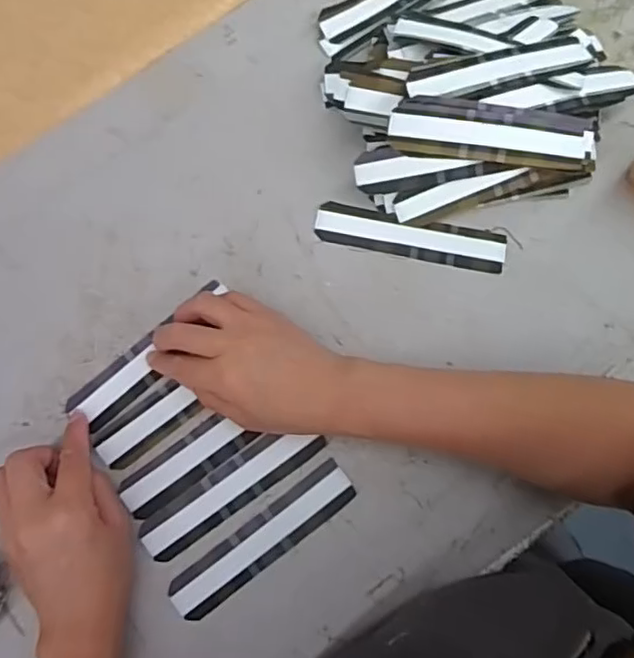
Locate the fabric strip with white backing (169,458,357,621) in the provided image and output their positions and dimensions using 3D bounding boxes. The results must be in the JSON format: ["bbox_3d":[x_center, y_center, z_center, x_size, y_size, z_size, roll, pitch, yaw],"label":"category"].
[{"bbox_3d":[-0.037,0.145,0.422,0.140,0.004,0.032,-37,76,-7],"label":"fabric strip with white backing"}]

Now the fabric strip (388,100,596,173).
[{"bbox_3d":[0.127,-0.135,0.433,0.151,0.009,0.034,5,107,-8],"label":"fabric strip"}]

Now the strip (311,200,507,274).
[{"bbox_3d":[0.071,-0.070,0.467,0.143,0.004,0.031,11,81,2],"label":"strip"}]

